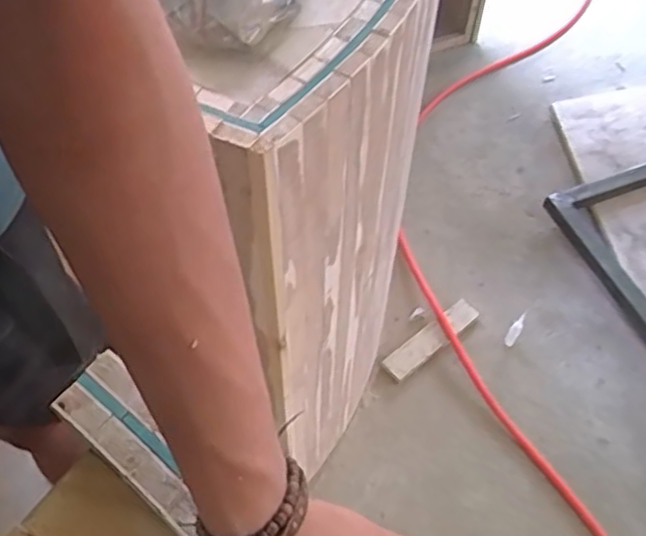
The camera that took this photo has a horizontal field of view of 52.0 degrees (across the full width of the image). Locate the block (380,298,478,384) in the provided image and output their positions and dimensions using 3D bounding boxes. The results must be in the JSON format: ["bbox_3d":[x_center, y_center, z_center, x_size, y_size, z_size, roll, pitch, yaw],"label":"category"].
[{"bbox_3d":[0.222,0.146,1.362,0.239,0.033,0.059,-34,62,-21],"label":"block"}]

